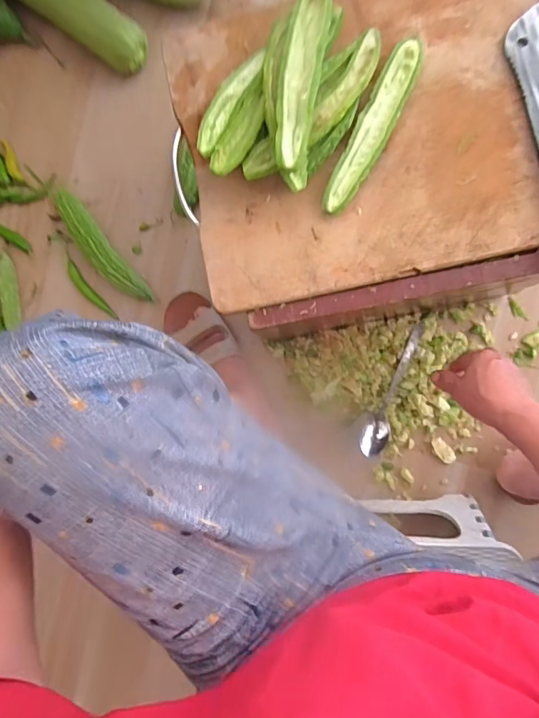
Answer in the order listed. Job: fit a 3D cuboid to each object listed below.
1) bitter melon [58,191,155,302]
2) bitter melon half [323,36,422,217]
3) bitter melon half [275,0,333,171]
[{"bbox_3d":[-0.265,-0.173,0.727,0.049,0.043,0.225,-38,86,4],"label":"bitter melon"},{"bbox_3d":[0.100,-0.223,0.459,0.034,0.011,0.174,26,92,5],"label":"bitter melon half"},{"bbox_3d":[0.029,-0.256,0.430,0.036,0.029,0.177,9,90,6],"label":"bitter melon half"}]

